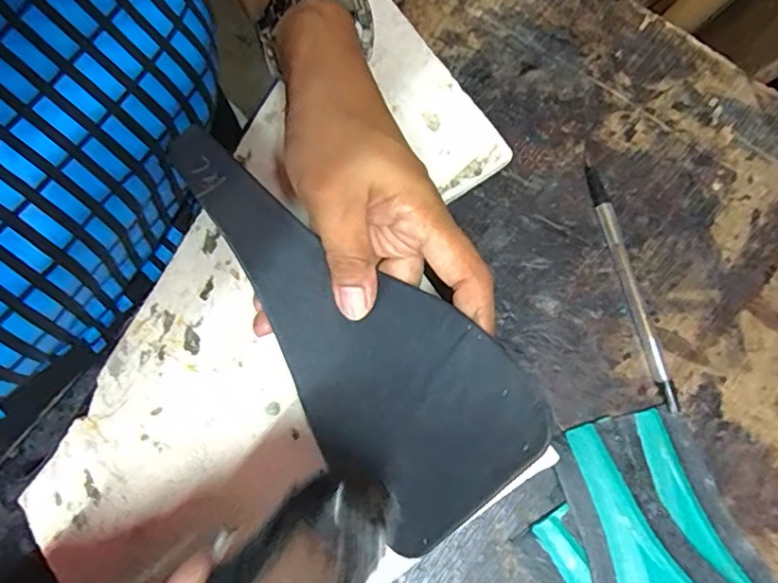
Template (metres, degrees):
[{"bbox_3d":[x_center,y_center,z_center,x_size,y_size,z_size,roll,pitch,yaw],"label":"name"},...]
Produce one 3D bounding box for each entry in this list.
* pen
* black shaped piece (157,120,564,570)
[{"bbox_3d":[0.132,-0.005,0.305,0.011,0.006,0.139,-15,79,-4],"label":"pen"},{"bbox_3d":[-0.026,0.013,0.243,0.081,0.039,0.192,-44,80,-9],"label":"black shaped piece"}]

